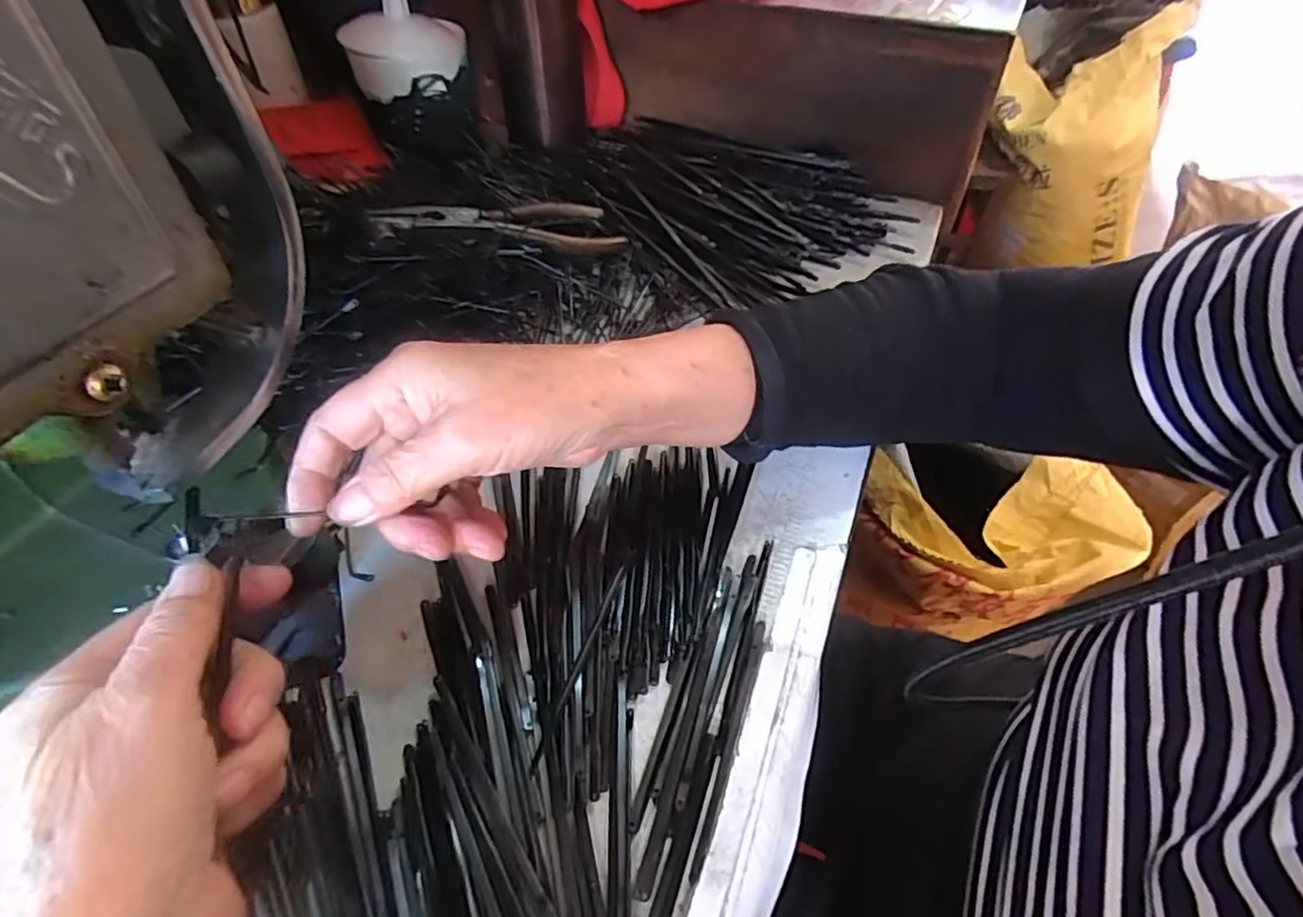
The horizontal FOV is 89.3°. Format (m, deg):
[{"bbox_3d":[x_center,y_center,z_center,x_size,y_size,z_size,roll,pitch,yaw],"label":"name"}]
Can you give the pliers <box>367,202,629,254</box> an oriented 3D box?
[{"bbox_3d":[-0.092,-0.148,0.409,0.156,0.011,0.045,-10,51,-36],"label":"pliers"}]

